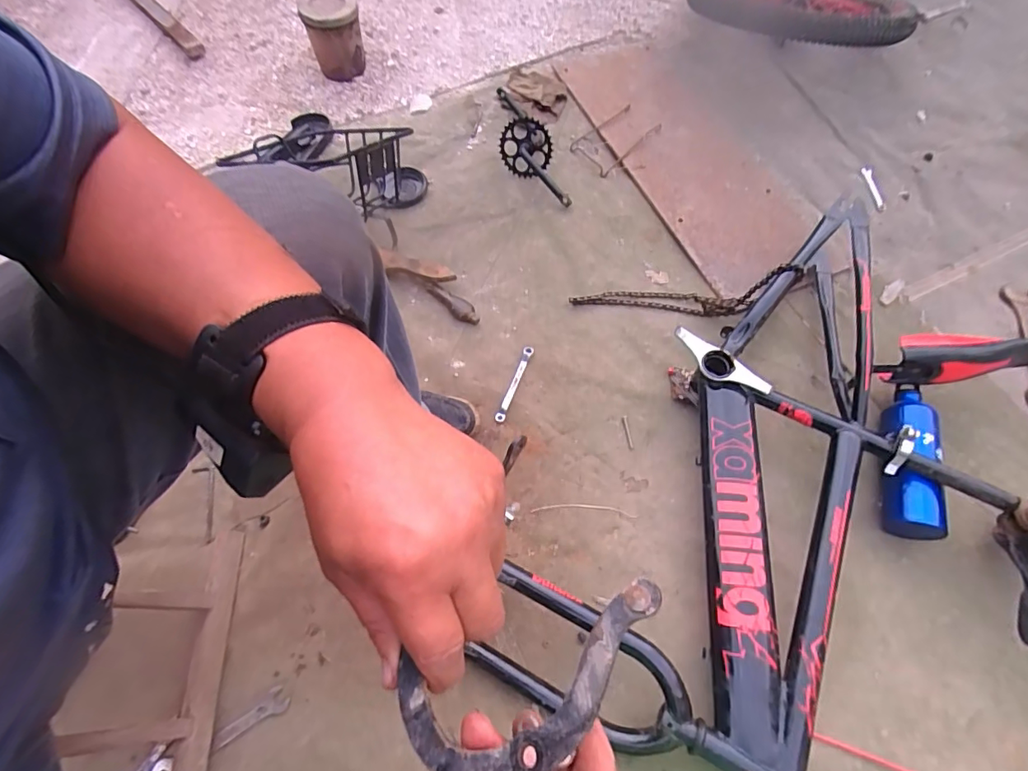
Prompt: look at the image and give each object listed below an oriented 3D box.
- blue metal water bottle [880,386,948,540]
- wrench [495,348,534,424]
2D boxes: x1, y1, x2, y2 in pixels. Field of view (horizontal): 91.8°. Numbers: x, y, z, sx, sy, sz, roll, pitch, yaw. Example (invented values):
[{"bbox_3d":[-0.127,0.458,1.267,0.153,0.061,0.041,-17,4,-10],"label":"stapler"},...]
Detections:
[{"bbox_3d":[0.560,0.099,0.714,0.081,0.074,0.222,11,66,6],"label":"blue metal water bottle"},{"bbox_3d":[0.001,-0.004,0.817,0.015,0.004,0.141,19,67,10],"label":"wrench"}]

